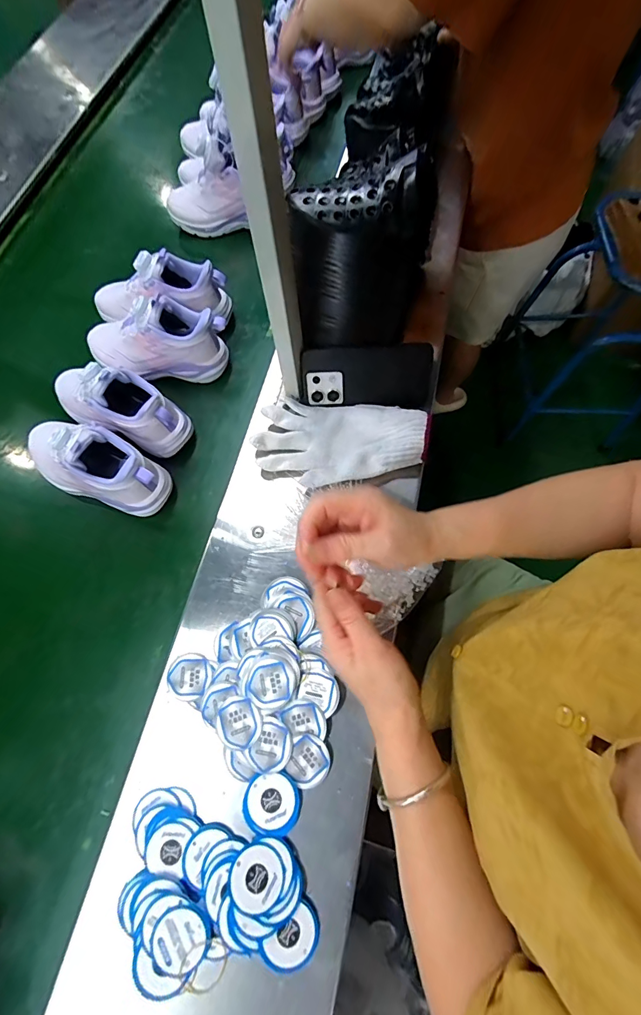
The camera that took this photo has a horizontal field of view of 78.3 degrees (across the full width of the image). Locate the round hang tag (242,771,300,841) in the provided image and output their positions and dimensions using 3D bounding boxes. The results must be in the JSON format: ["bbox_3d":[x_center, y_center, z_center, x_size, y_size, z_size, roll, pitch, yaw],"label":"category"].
[{"bbox_3d":[-0.046,0.283,0.376,0.053,0.010,0.051,0,62,0],"label":"round hang tag"}]

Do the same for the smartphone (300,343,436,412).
[{"bbox_3d":[0.057,-0.169,0.508,0.163,0.078,0.007,2,38,2],"label":"smartphone"}]

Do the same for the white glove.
[{"bbox_3d":[0.024,-0.084,0.494,0.207,0.044,0.123,8,63,4],"label":"white glove"}]

